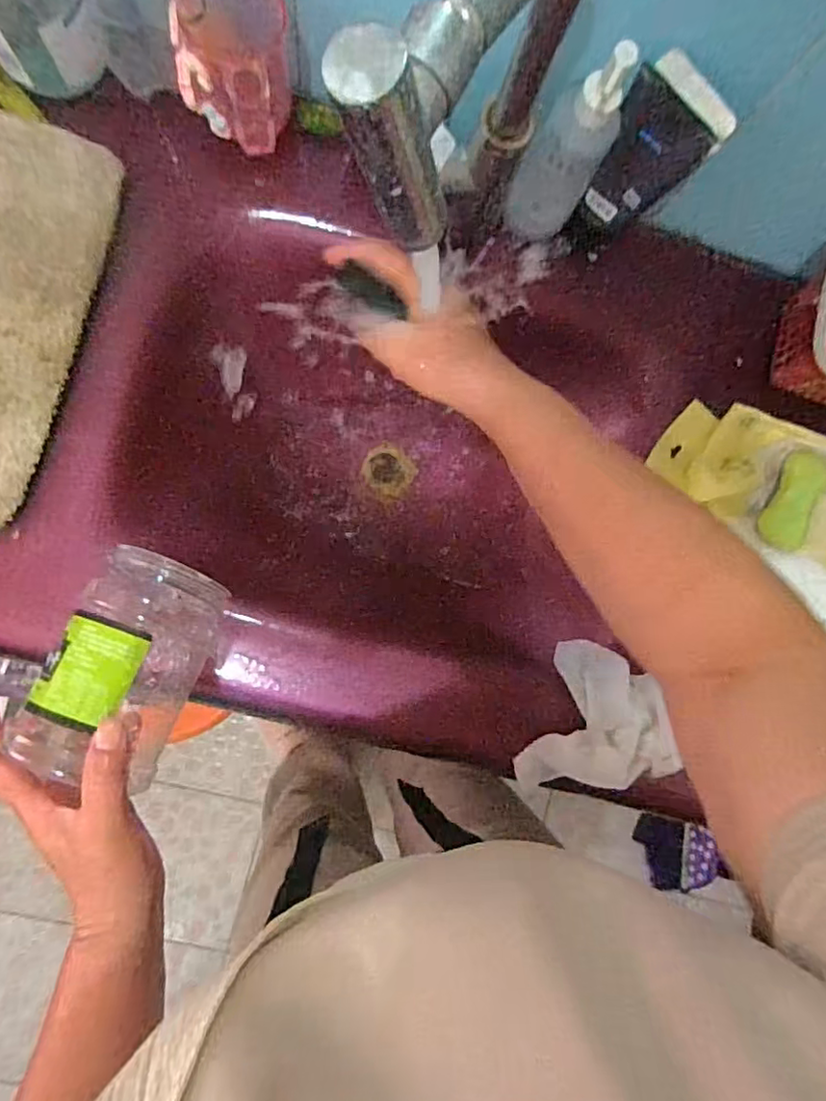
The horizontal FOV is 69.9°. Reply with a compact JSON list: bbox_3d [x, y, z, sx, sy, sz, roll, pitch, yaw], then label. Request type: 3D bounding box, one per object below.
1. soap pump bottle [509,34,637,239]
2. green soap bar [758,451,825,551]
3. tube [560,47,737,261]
[{"bbox_3d":[0.112,-0.284,0.428,0.054,0.156,0.046,30,84,-7],"label":"soap pump bottle"},{"bbox_3d":[0.345,-0.044,0.531,0.038,0.019,0.086,15,99,-8],"label":"green soap bar"},{"bbox_3d":[0.163,-0.284,0.457,0.068,0.170,0.035,35,84,-6],"label":"tube"}]

